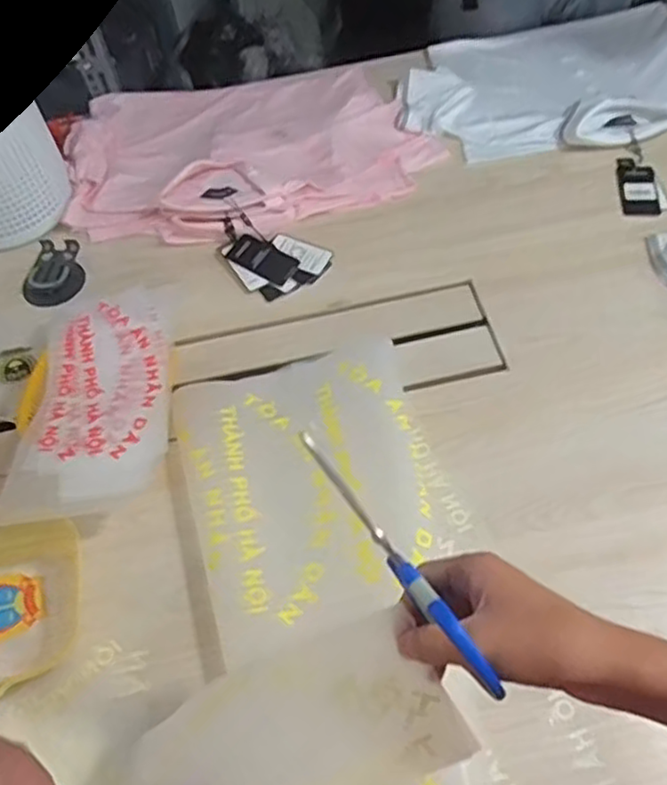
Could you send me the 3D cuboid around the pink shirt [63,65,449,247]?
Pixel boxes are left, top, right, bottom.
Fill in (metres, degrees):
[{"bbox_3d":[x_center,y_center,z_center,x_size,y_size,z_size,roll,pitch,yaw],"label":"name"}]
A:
[{"bbox_3d":[-0.138,-0.390,1.067,0.552,0.043,0.378,-15,56,-7],"label":"pink shirt"}]

